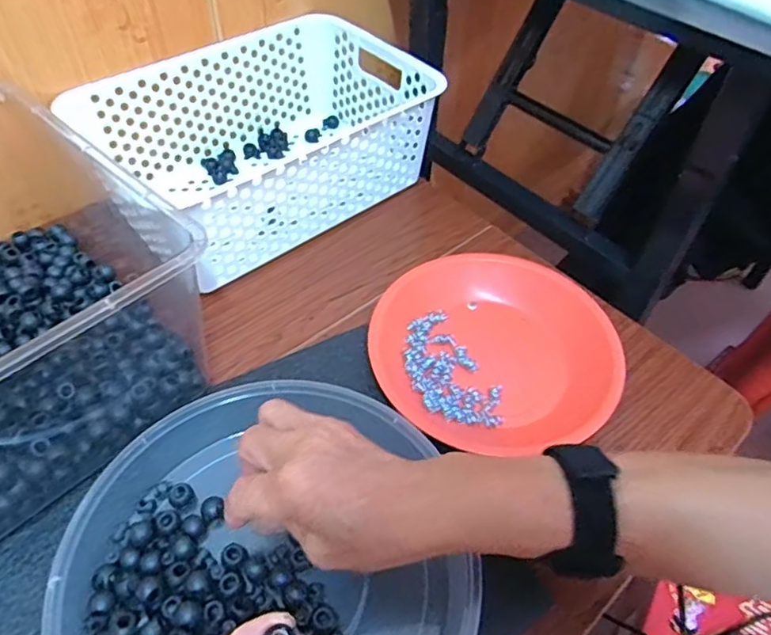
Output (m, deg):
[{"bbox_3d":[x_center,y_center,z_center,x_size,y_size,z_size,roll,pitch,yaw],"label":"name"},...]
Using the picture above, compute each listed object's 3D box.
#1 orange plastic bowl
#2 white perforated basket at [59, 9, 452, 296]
[{"bbox_3d":[0.084,0.026,0.471,0.189,0.034,0.181,2,49,-2],"label":"orange plastic bowl"},{"bbox_3d":[-0.116,-0.170,0.570,0.294,0.112,0.198,-33,59,-28],"label":"white perforated basket"}]

